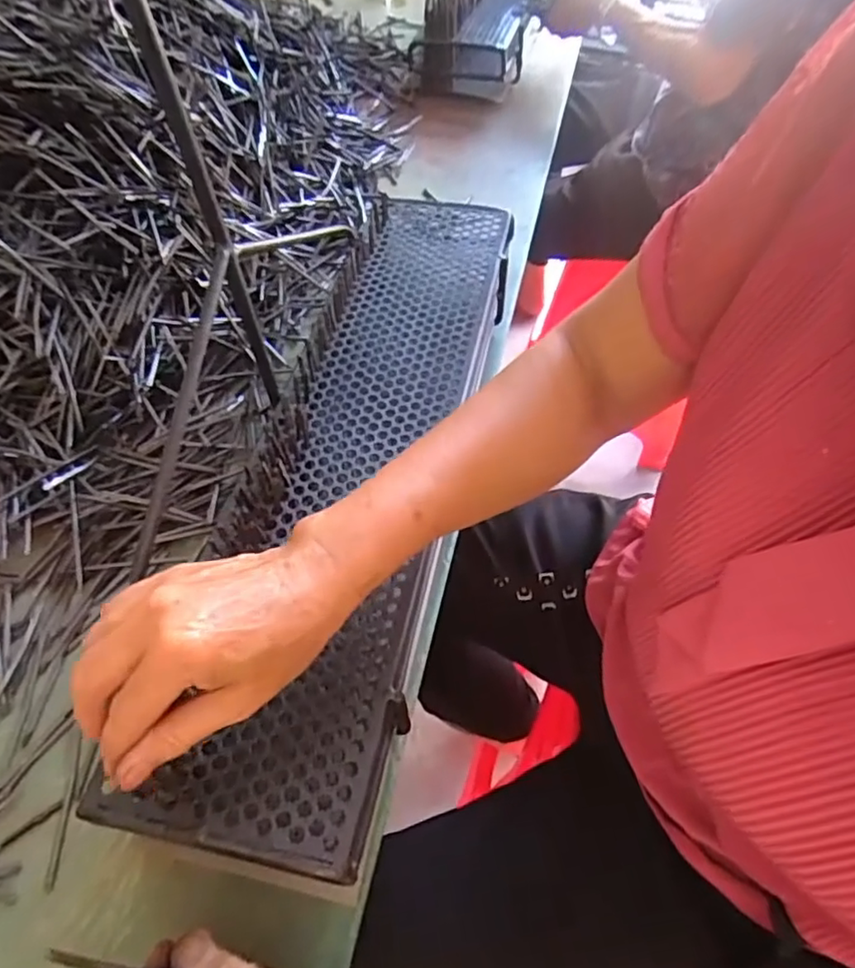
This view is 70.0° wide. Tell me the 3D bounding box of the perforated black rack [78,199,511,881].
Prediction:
[{"bbox_3d":[-0.038,-0.049,0.471,0.150,0.026,0.588,9,55,5],"label":"perforated black rack"}]

